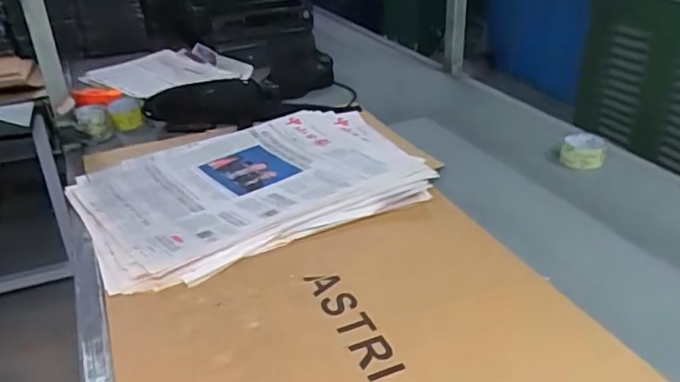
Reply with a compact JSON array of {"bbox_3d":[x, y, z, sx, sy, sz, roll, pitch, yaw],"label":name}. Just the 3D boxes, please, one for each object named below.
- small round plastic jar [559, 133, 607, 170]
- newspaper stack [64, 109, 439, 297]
[{"bbox_3d":[0.503,-0.085,1.185,0.083,0.051,0.091,11,33,22],"label":"small round plastic jar"},{"bbox_3d":[-0.161,-0.028,1.117,0.638,0.032,0.456,-19,34,-25],"label":"newspaper stack"}]

